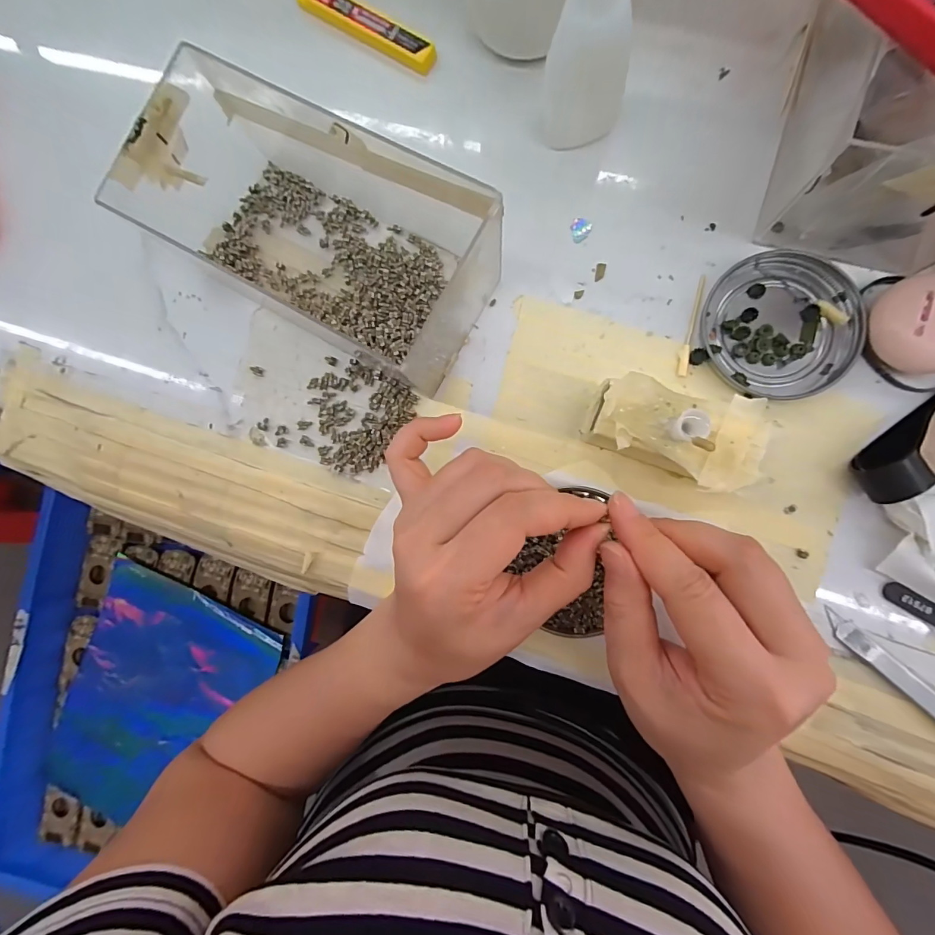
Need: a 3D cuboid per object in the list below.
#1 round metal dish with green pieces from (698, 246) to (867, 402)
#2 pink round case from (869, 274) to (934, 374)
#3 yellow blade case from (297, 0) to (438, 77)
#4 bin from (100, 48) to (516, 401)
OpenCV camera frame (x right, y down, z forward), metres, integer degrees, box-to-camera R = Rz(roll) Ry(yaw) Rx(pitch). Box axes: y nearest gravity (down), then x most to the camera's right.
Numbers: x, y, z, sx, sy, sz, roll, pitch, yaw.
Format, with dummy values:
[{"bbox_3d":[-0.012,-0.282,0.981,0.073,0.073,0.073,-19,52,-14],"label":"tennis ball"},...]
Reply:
[{"bbox_3d":[0.171,-0.078,0.229,0.076,0.008,0.077,0,87,6],"label":"round metal dish with green pieces"},{"bbox_3d":[0.231,-0.072,0.214,0.042,0.023,0.046,0,87,6],"label":"pink round case"},{"bbox_3d":[-0.064,-0.277,0.264,0.100,0.009,0.018,33,91,7],"label":"yellow blade case"},{"bbox_3d":[-0.076,-0.133,0.229,0.183,0.068,0.103,30,90,7],"label":"bin"}]

